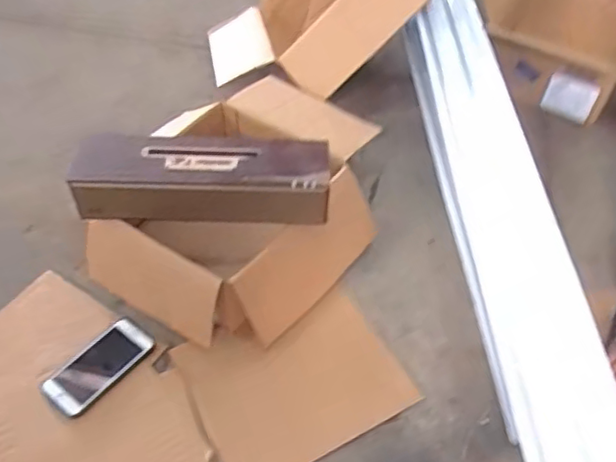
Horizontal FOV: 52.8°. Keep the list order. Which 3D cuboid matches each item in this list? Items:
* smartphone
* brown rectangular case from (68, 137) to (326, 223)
[{"bbox_3d":[-0.314,0.200,0.931,0.079,0.011,0.159,33,55,24],"label":"smartphone"},{"bbox_3d":[-0.165,-0.079,0.951,0.394,0.095,0.131,5,48,2],"label":"brown rectangular case"}]

